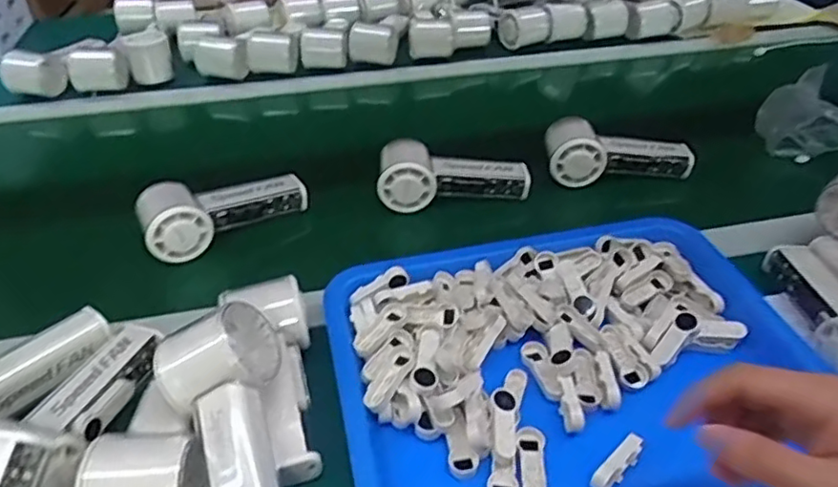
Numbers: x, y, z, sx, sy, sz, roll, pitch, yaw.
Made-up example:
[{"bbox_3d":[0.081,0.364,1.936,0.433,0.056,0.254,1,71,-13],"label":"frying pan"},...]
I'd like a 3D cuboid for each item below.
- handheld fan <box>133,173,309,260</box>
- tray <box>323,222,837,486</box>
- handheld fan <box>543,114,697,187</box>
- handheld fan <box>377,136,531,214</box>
[{"bbox_3d":[-0.186,-0.038,0.594,0.151,0.047,0.063,-22,45,-25],"label":"handheld fan"},{"bbox_3d":[0.109,0.090,0.449,0.324,0.038,0.254,-8,41,-11],"label":"tray"},{"bbox_3d":[0.213,-0.099,0.662,0.154,0.049,0.057,-2,40,-3],"label":"handheld fan"},{"bbox_3d":[0.036,-0.067,0.625,0.148,0.048,0.059,4,40,4],"label":"handheld fan"}]

